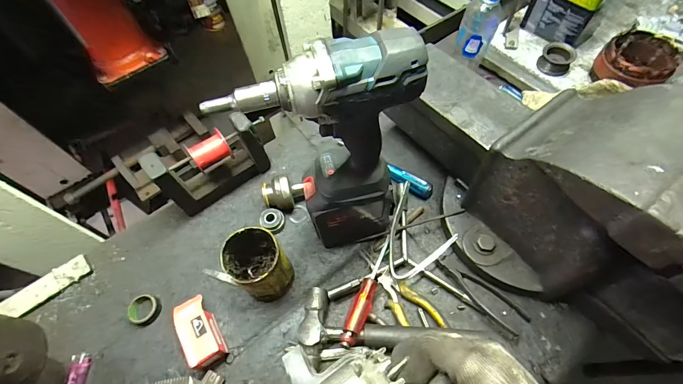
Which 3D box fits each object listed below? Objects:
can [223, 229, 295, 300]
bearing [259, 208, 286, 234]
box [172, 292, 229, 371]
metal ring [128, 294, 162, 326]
[{"bbox_3d":[-0.114,0.103,0.468,0.082,0.113,0.073,35,69,21],"label":"can"},{"bbox_3d":[-0.114,0.048,0.551,0.037,0.028,0.037,-2,61,3],"label":"bearing"},{"bbox_3d":[-0.197,0.194,0.462,0.043,0.043,0.094,-30,63,-12],"label":"box"},{"bbox_3d":[-0.290,0.174,0.489,0.044,0.015,0.040,-2,61,3],"label":"metal ring"}]

